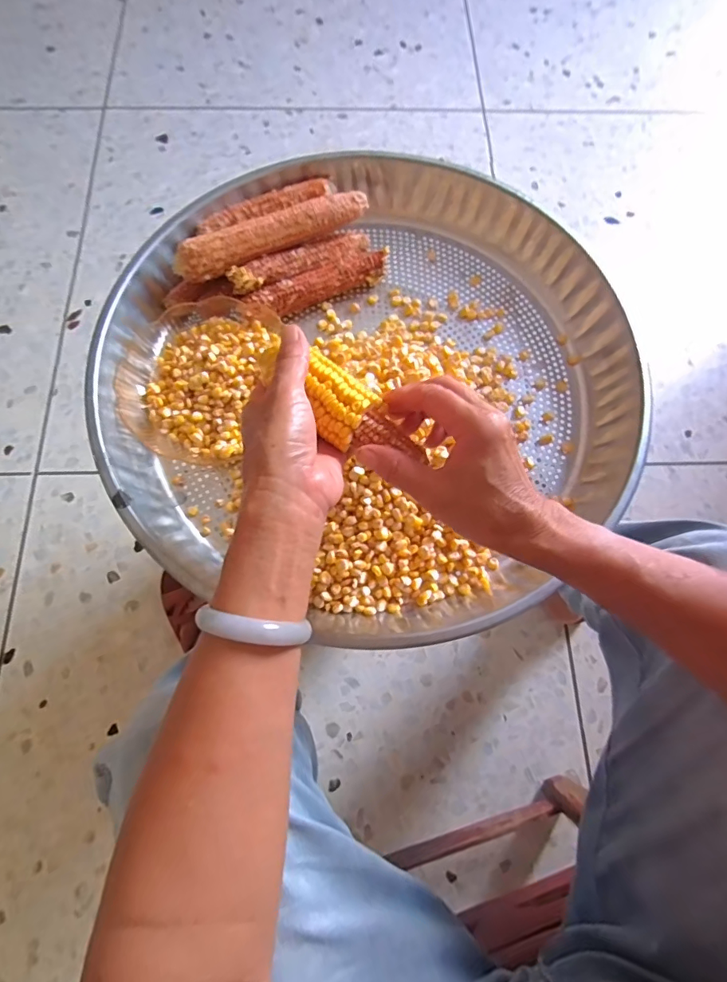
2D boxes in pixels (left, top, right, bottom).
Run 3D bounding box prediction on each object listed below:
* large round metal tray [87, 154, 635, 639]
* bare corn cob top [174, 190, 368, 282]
[{"bbox_3d":[0.005,-0.117,0.450,0.486,0.065,0.481,1,72,-2],"label":"large round metal tray"},{"bbox_3d":[-0.090,-0.261,0.465,0.199,0.027,0.031,-26,75,-10],"label":"bare corn cob top"}]

